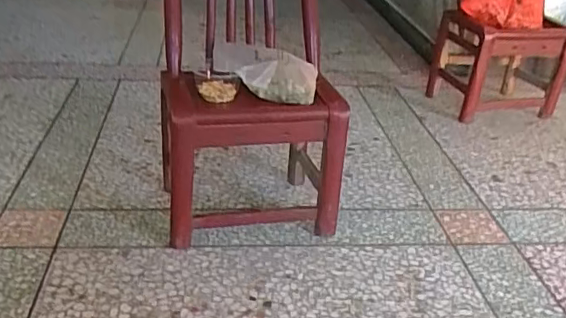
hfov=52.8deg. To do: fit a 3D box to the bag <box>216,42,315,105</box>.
[{"bbox_3d":[-0.038,-0.188,1.230,0.212,0.093,0.153,0,29,-9],"label":"bag"}]

